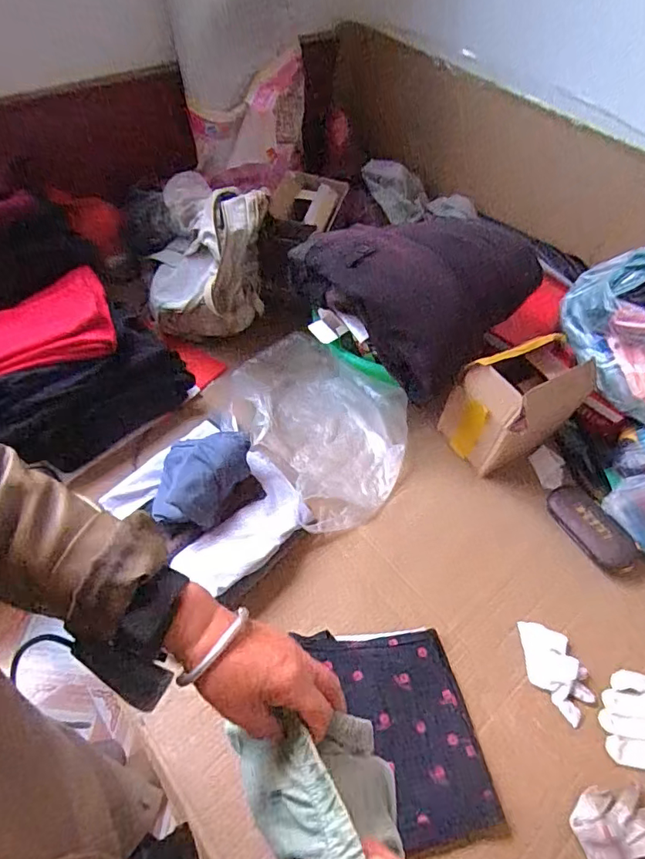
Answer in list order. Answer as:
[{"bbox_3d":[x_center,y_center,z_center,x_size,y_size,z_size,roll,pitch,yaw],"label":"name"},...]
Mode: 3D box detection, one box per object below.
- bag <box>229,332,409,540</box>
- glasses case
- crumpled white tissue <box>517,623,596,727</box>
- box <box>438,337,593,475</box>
[{"bbox_3d":[0.000,-0.011,1.034,0.307,0.106,0.409,-28,60,-22],"label":"bag"},{"bbox_3d":[0.487,0.175,0.925,0.076,0.035,0.168,-23,58,-20],"label":"glasses case"},{"bbox_3d":[0.358,0.364,0.788,0.077,0.027,0.144,-16,56,-15],"label":"crumpled white tissue"},{"bbox_3d":[0.365,-0.050,0.964,0.219,0.205,0.133,-21,57,-19],"label":"box"}]

